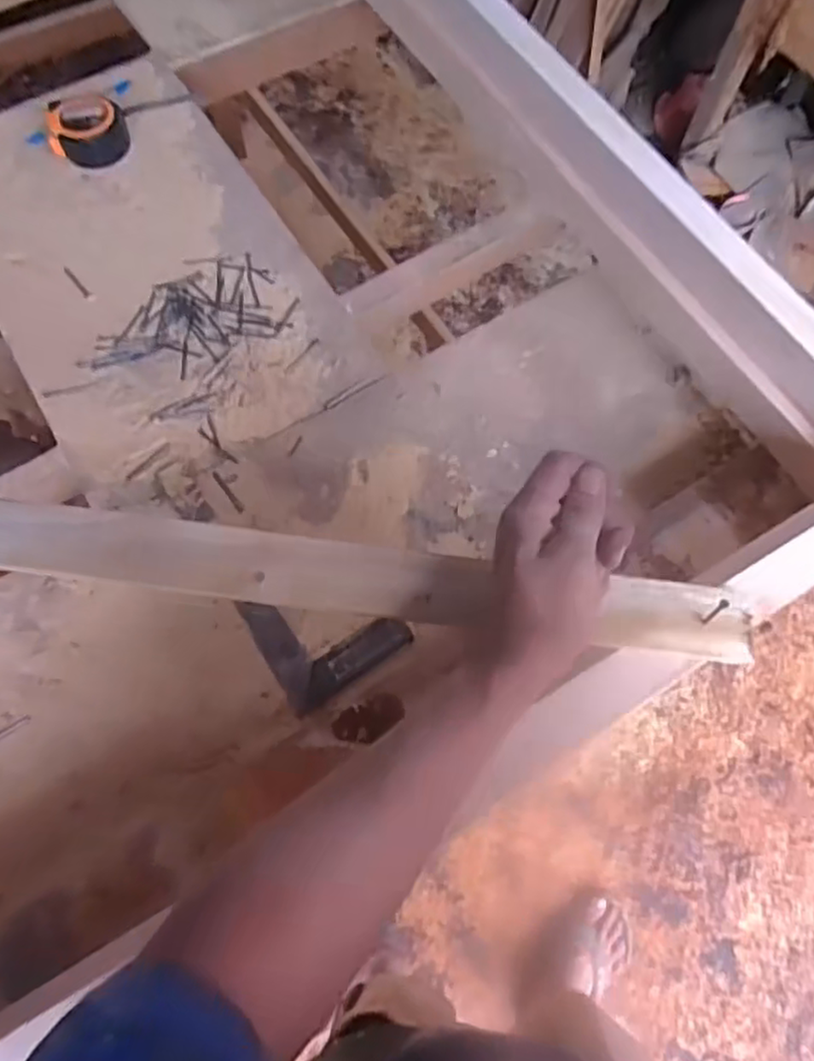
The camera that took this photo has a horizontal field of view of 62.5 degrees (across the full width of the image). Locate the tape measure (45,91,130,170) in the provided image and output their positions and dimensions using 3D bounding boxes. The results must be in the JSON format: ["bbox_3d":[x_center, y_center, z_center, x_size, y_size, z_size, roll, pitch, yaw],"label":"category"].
[{"bbox_3d":[-0.343,-0.431,0.723,0.084,0.037,0.073,-11,68,-6],"label":"tape measure"}]

